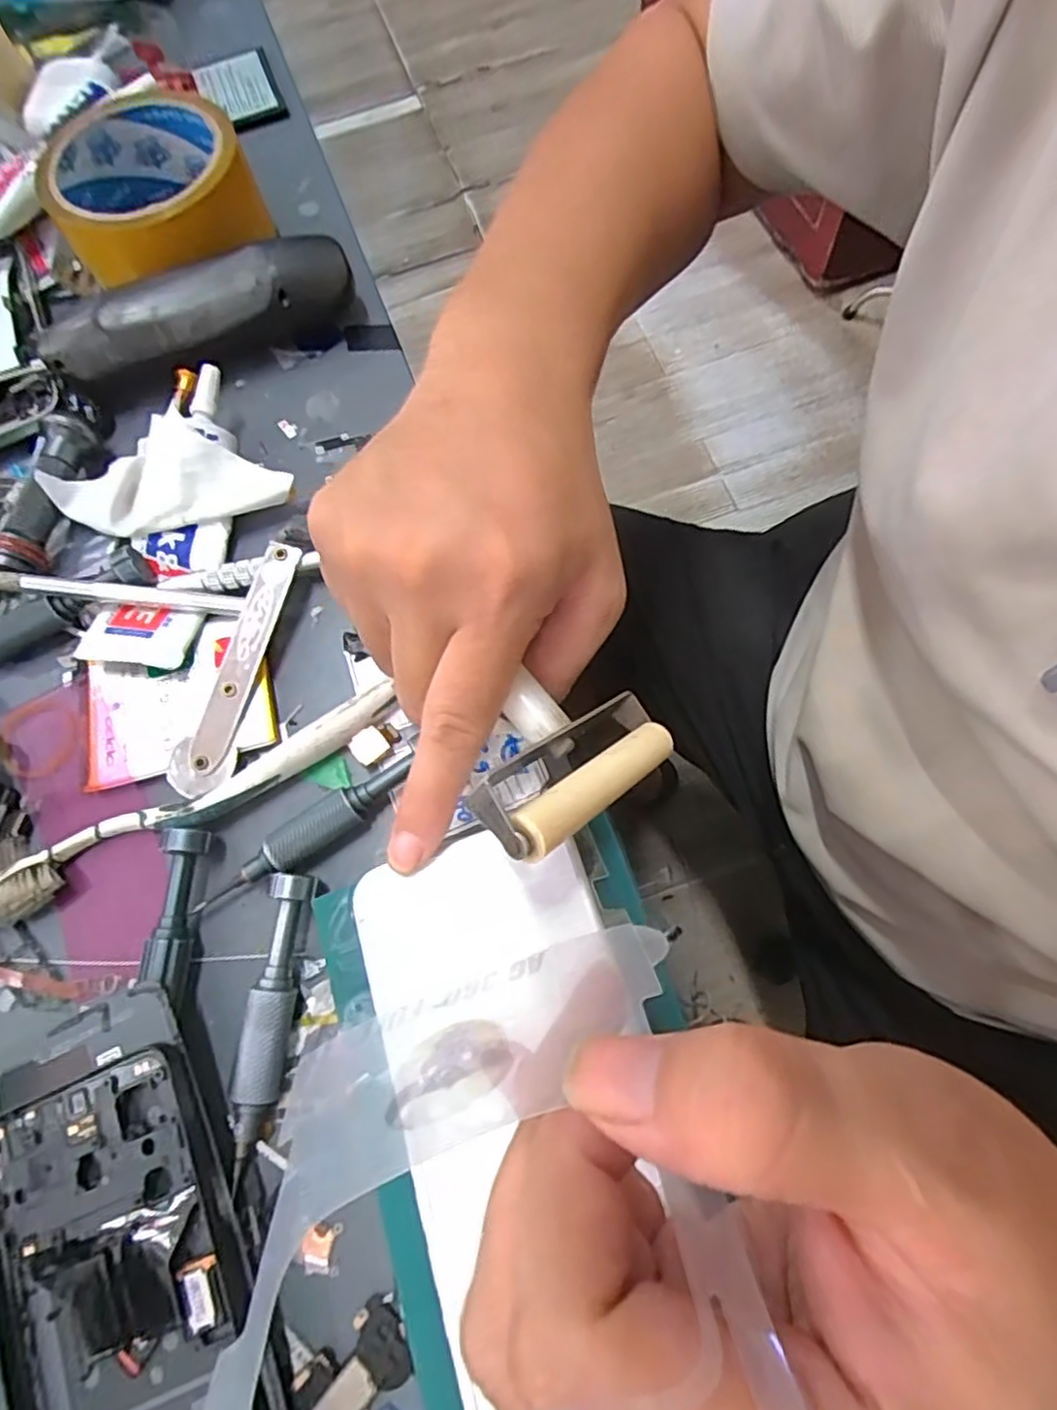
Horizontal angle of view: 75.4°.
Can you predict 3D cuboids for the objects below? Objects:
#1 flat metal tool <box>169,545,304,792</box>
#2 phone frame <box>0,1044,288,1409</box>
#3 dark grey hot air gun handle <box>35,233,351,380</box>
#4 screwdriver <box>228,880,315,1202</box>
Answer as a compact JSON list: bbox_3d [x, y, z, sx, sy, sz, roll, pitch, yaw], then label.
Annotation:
[{"bbox_3d":[-0.116,-0.016,0.276,0.023,0.006,0.106,18,77,-2],"label":"flat metal tool"},{"bbox_3d":[-0.117,0.195,0.202,0.078,0.008,0.162,-25,74,2],"label":"phone frame"},{"bbox_3d":[-0.155,-0.185,0.323,0.141,0.039,0.029,-20,71,-3],"label":"dark grey hot air gun handle"},{"bbox_3d":[-0.088,0.106,0.231,0.016,0.012,0.092,3,71,5],"label":"screwdriver"}]

